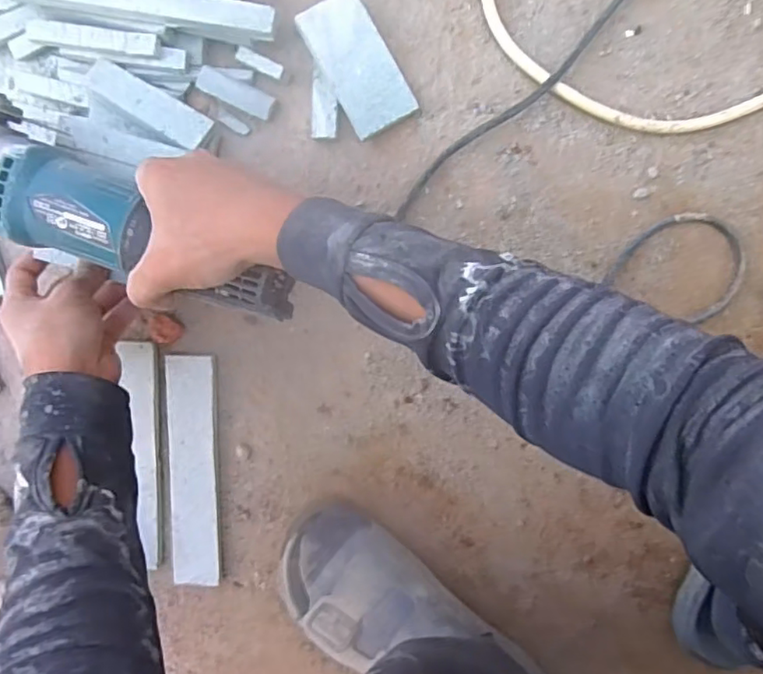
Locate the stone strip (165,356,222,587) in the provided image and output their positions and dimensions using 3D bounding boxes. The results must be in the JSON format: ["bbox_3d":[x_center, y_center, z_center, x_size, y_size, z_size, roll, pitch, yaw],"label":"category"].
[{"bbox_3d":[-0.160,0.114,0.505,0.041,0.017,0.195,0,96,5],"label":"stone strip"}]

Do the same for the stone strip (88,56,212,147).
[{"bbox_3d":[-0.178,-0.177,0.447,0.101,0.009,0.026,30,98,1],"label":"stone strip"}]

